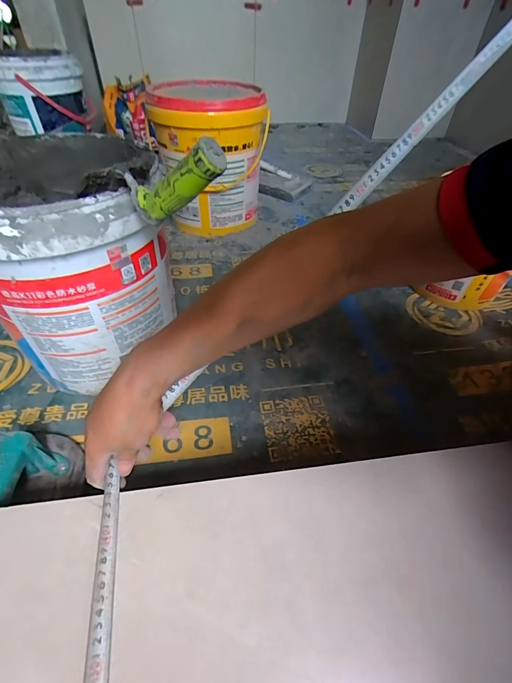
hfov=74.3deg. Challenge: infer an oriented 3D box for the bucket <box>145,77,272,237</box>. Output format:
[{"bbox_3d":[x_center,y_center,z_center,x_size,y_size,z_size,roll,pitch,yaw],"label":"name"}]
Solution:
[{"bbox_3d":[-0.140,-0.518,0.984,0.292,0.339,0.268,1,45,-1],"label":"bucket"}]

